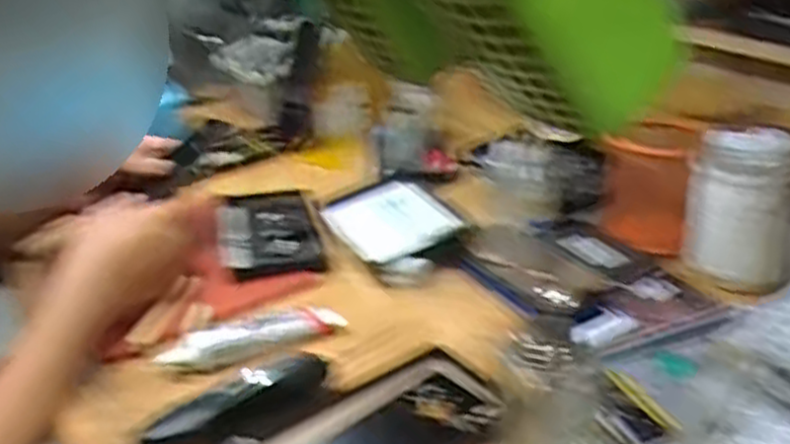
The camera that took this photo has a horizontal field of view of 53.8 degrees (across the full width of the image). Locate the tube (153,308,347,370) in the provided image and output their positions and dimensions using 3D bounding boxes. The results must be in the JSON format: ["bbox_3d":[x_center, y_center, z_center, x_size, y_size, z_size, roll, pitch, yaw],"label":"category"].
[{"bbox_3d":[-0.113,0.090,0.625,0.147,0.023,0.042,-17,30,-20],"label":"tube"}]

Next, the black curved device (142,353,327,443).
[{"bbox_3d":[-0.107,0.131,0.545,0.134,0.042,0.029,-24,32,-30],"label":"black curved device"}]

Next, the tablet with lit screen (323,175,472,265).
[{"bbox_3d":[-0.002,-0.003,0.778,0.114,0.018,0.167,-20,29,-16],"label":"tablet with lit screen"}]

